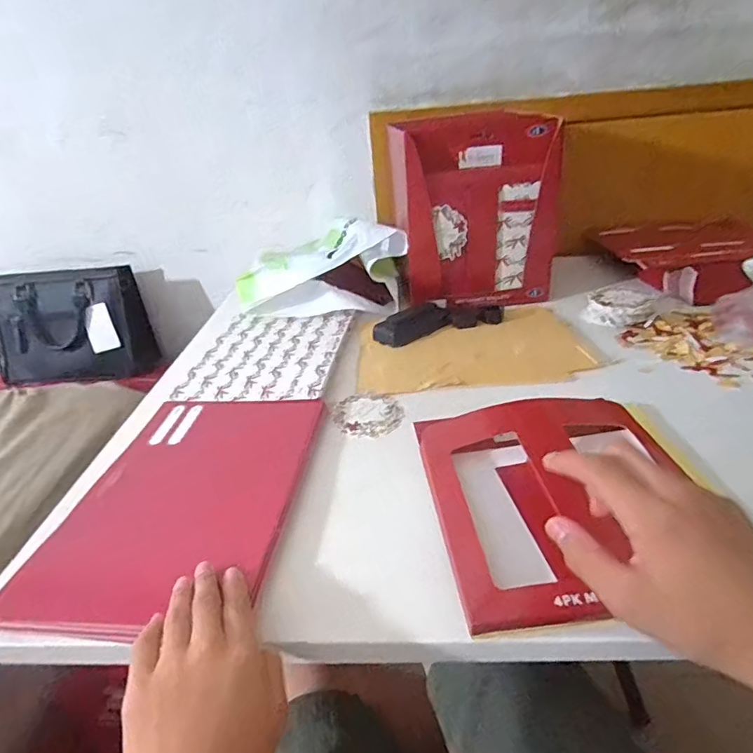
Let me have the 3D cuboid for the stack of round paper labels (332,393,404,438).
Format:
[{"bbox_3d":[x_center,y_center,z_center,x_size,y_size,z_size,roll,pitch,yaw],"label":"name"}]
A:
[{"bbox_3d":[-0.009,0.039,0.528,0.072,0.006,0.071,1,28,12],"label":"stack of round paper labels"}]

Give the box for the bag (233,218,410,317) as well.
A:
[{"bbox_3d":[-0.071,-0.165,0.773,0.230,0.110,0.201,-4,28,4],"label":"bag"}]

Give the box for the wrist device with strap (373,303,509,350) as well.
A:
[{"bbox_3d":[0.085,-0.080,0.671,0.183,0.037,0.047,-17,29,-20],"label":"wrist device with strap"}]

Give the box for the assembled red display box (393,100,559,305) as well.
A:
[{"bbox_3d":[0.137,-0.224,0.710,0.215,0.251,0.091,-7,27,-3],"label":"assembled red display box"}]

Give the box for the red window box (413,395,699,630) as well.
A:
[{"bbox_3d":[0.141,0.082,0.396,0.191,0.027,0.226,-7,27,-2],"label":"red window box"}]

